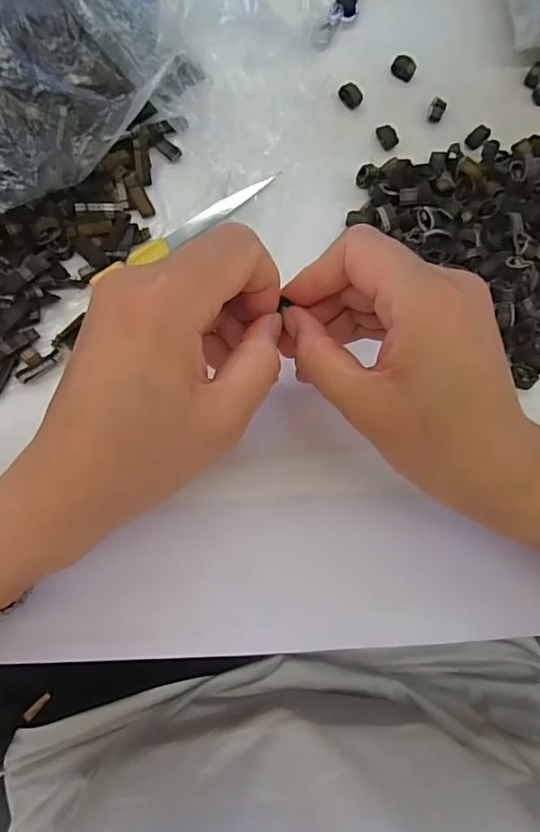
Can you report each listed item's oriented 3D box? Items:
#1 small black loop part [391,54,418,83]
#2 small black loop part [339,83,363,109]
[{"bbox_3d":[0.098,-0.257,0.363,0.017,0.010,0.011,36,77,9],"label":"small black loop part"},{"bbox_3d":[0.058,-0.232,0.356,0.012,0.007,0.017,-38,78,-11],"label":"small black loop part"}]

